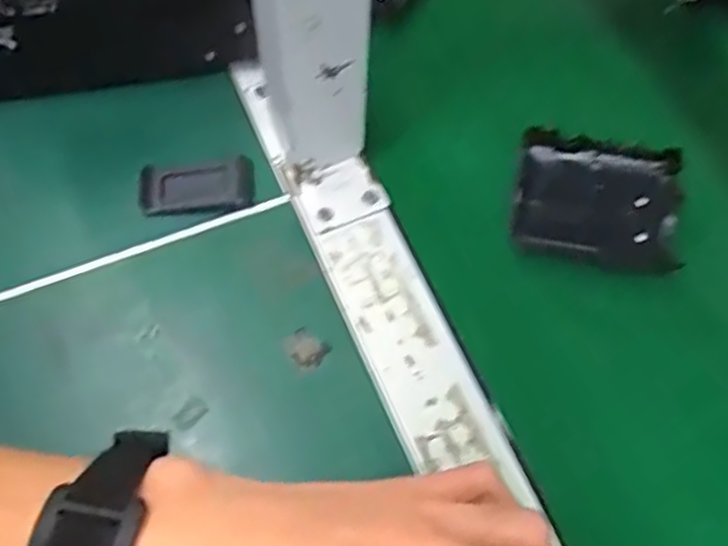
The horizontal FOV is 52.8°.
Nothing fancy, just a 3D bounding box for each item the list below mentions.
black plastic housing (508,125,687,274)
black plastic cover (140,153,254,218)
[{"bbox_3d":[0.116,-0.036,0.363,0.081,0.022,0.063,11,64,5],"label":"black plastic housing"},{"bbox_3d":[-0.084,-0.043,0.369,0.057,0.007,0.027,-4,63,-3],"label":"black plastic cover"}]

